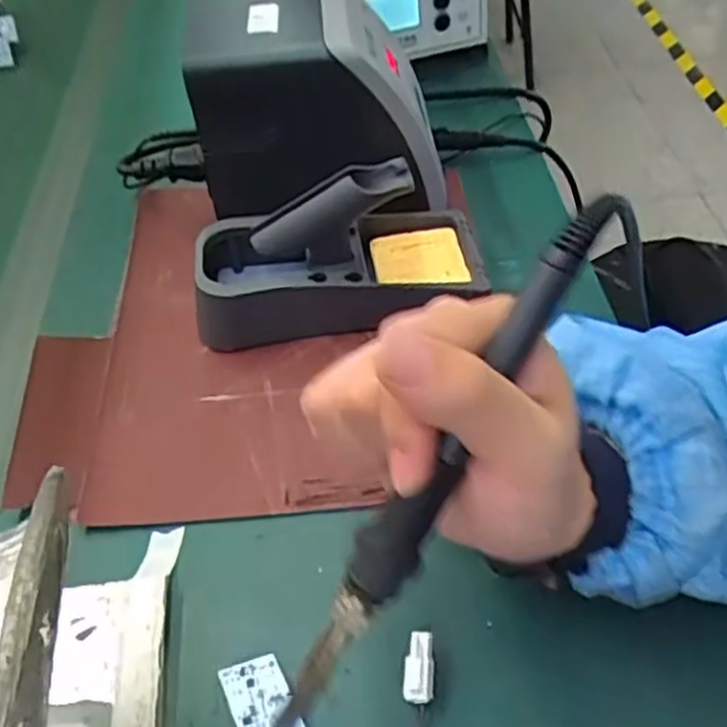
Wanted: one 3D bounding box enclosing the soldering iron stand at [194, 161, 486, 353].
[{"bbox_3d":[-0.016,-0.071,0.442,0.167,0.083,0.070,-7,48,-2],"label":"soldering iron stand"}]

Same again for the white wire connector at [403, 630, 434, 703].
[{"bbox_3d":[0.023,0.122,0.306,0.012,0.004,0.027,3,66,9],"label":"white wire connector"}]

